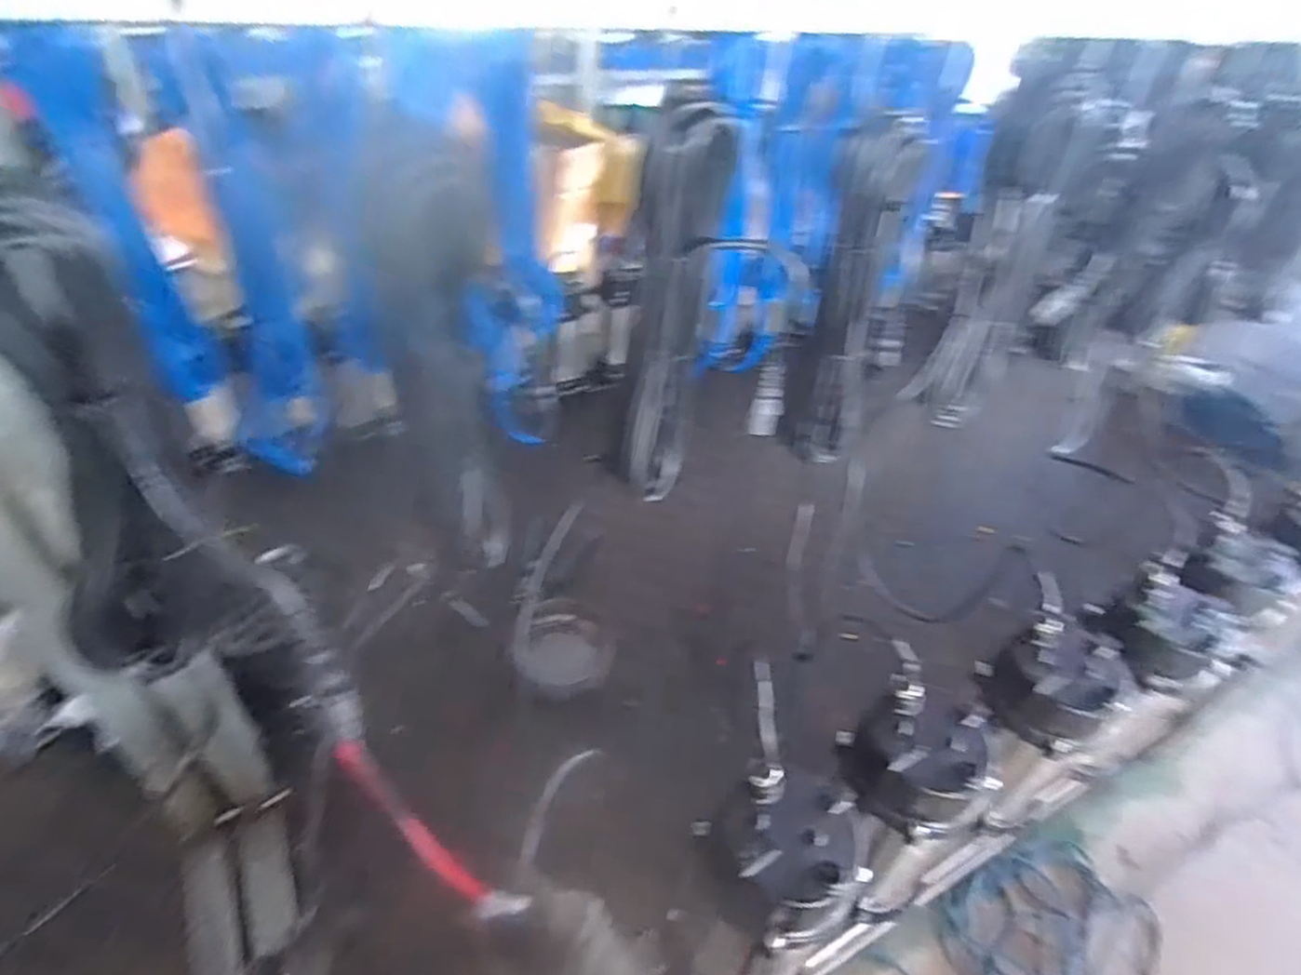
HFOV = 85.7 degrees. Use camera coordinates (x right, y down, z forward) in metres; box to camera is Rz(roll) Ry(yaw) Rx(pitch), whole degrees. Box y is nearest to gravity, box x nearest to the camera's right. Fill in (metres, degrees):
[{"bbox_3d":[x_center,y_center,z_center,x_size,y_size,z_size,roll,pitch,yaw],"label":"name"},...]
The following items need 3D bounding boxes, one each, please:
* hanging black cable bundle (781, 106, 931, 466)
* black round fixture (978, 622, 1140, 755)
[{"bbox_3d":[0.187,-0.165,0.675,0.090,0.332,0.037,20,43,14],"label":"hanging black cable bundle"},{"bbox_3d":[0.419,0.203,0.721,0.102,0.080,0.106,4,41,-4],"label":"black round fixture"}]

